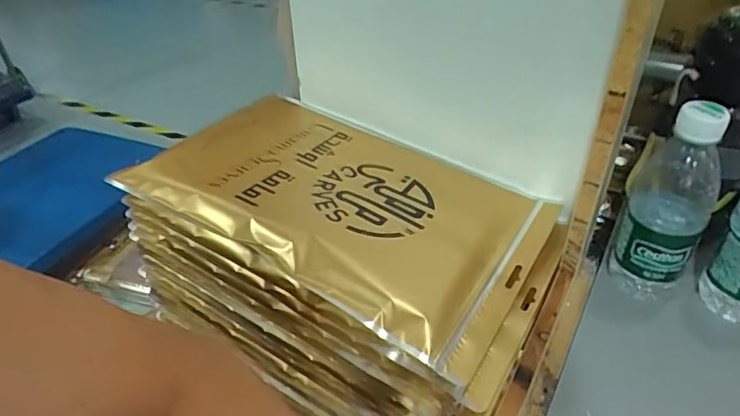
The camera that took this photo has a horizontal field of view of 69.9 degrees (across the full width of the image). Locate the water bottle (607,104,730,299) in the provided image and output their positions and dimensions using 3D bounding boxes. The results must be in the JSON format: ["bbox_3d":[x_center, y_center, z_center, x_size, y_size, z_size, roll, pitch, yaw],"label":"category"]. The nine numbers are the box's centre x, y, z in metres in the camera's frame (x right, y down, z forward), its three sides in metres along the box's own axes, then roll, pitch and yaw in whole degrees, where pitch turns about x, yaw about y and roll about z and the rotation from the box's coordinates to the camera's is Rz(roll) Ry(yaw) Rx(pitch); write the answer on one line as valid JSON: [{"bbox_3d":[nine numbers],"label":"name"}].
[{"bbox_3d":[0.250,-0.003,0.445,0.063,0.176,0.057,20,43,27],"label":"water bottle"}]

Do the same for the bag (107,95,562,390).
[{"bbox_3d":[-0.023,-0.013,0.485,0.340,0.035,0.219,25,45,19],"label":"bag"}]

